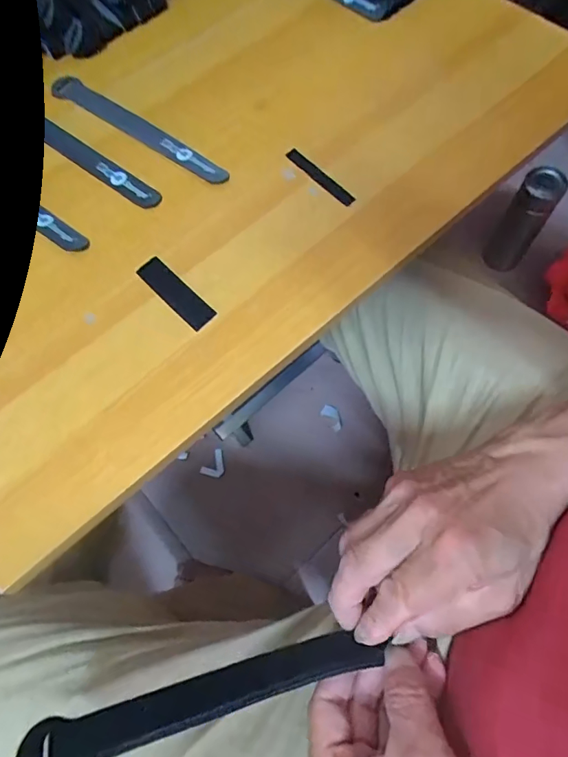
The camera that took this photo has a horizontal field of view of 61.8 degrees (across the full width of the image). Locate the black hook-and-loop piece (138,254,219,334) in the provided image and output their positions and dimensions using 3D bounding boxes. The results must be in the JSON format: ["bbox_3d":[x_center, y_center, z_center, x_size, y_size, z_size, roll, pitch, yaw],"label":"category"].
[{"bbox_3d":[-0.075,-0.060,0.330,0.019,0.004,0.067,-42,73,-14],"label":"black hook-and-loop piece"}]

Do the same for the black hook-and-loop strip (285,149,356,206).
[{"bbox_3d":[0.027,-0.154,0.360,0.012,0.004,0.069,-38,72,-13],"label":"black hook-and-loop strip"}]

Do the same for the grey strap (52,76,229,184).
[{"bbox_3d":[-0.119,-0.204,0.386,0.188,0.009,0.023,34,73,14],"label":"grey strap"}]

